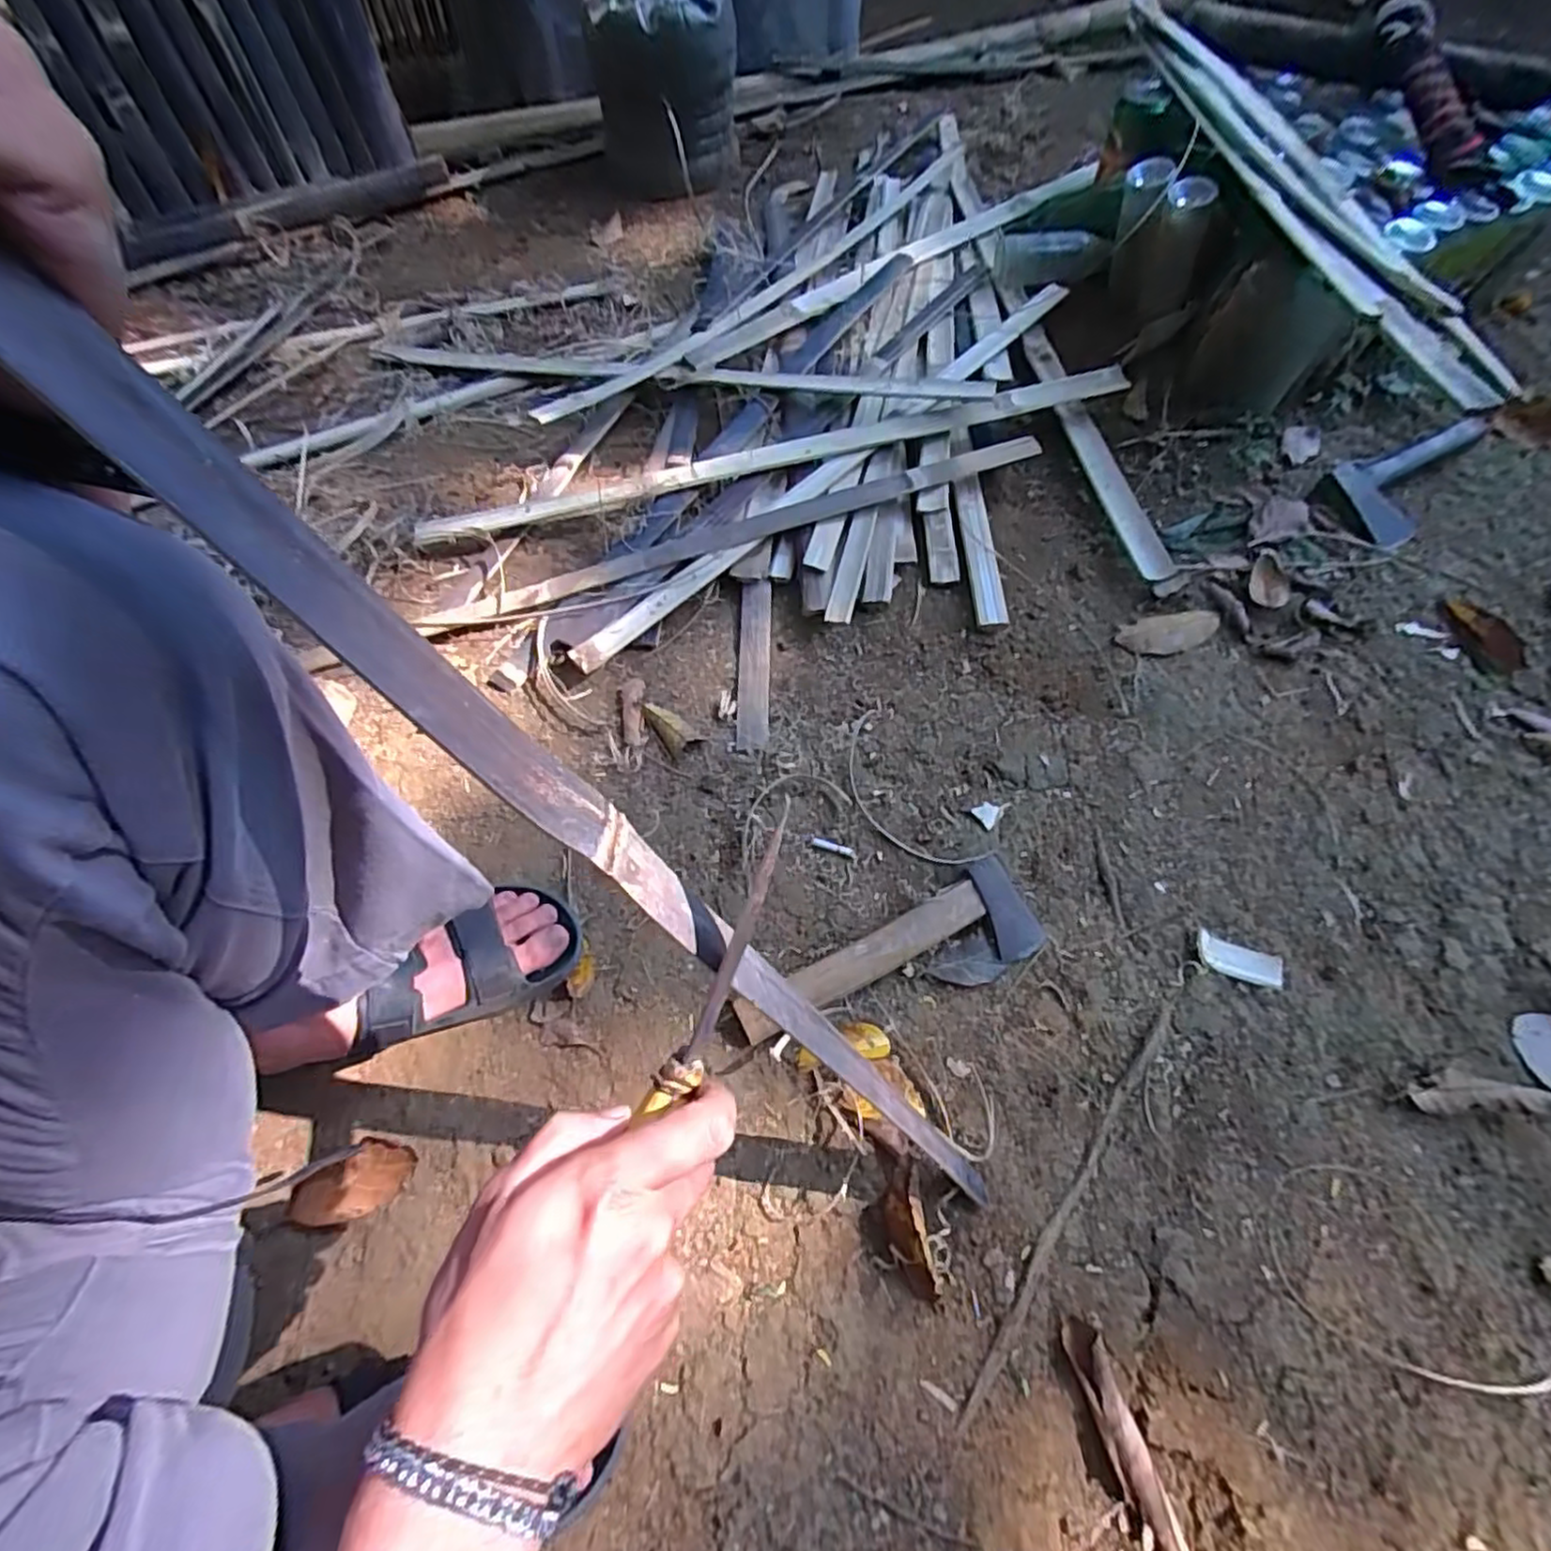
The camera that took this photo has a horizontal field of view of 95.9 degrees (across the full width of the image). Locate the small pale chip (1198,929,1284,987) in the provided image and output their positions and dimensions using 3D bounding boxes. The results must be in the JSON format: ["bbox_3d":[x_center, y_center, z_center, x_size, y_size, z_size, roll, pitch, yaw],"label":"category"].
[{"bbox_3d":[0.406,0.162,0.614,0.067,0.015,0.032,26,64,11],"label":"small pale chip"}]

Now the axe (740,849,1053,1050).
[{"bbox_3d":[0.099,0.160,0.603,0.272,0.026,0.085,-21,65,-13],"label":"axe"}]

